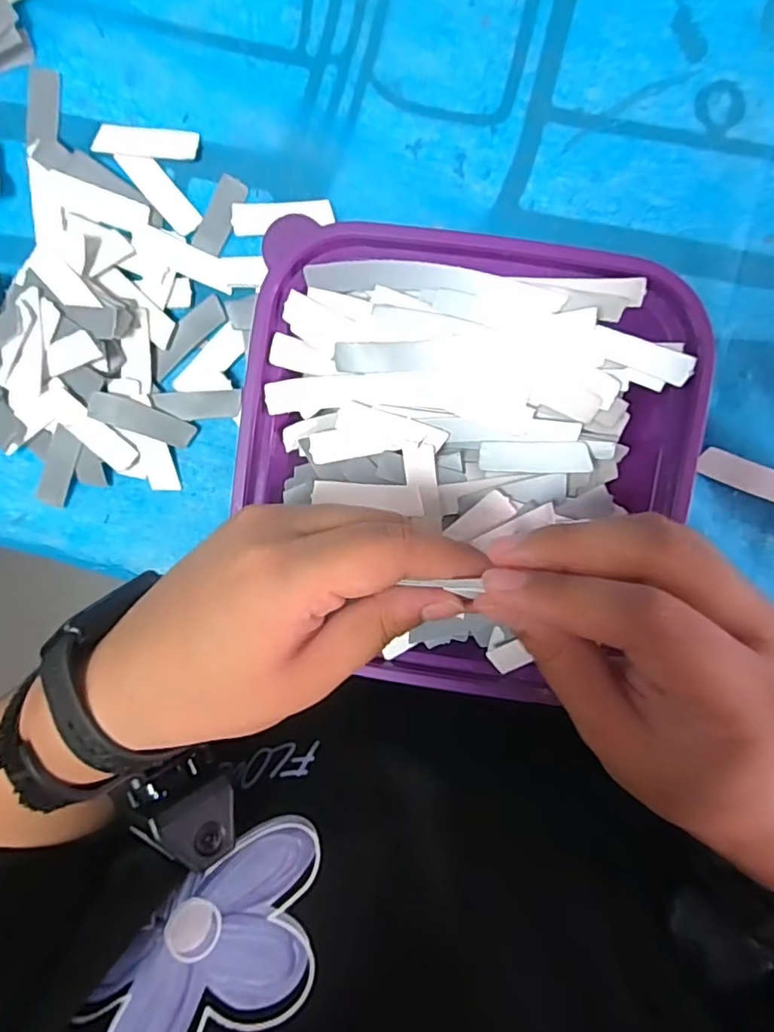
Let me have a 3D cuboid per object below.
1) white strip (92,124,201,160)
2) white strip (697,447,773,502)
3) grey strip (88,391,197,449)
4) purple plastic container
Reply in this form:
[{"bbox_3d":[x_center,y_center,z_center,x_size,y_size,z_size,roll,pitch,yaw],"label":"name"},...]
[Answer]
[{"bbox_3d":[-0.112,-0.173,0.269,0.047,0.004,0.014,7,96,4],"label":"white strip"},{"bbox_3d":[0.165,-0.018,0.264,0.047,0.006,0.013,20,96,2],"label":"white strip"},{"bbox_3d":[-0.116,-0.045,0.277,0.047,0.004,0.014,19,97,-14],"label":"grey strip"},{"bbox_3d":[0.031,-0.021,0.257,0.179,0.041,0.183,9,96,4],"label":"purple plastic container"}]

